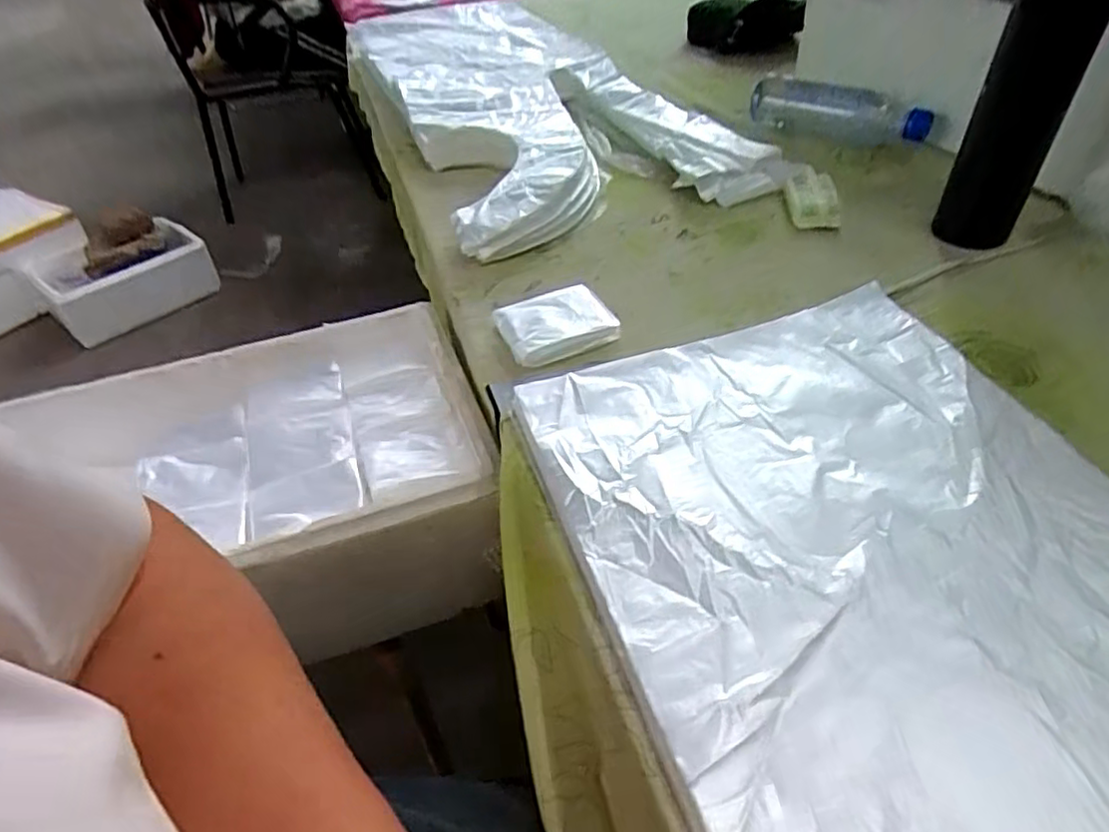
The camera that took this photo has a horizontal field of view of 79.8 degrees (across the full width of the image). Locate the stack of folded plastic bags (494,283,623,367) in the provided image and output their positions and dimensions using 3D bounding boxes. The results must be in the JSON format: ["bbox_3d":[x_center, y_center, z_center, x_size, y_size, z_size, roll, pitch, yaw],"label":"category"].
[{"bbox_3d":[0.001,-0.078,0.531,0.086,0.013,0.069,-17,44,-16],"label":"stack of folded plastic bags"}]

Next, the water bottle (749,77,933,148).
[{"bbox_3d":[0.342,-0.364,0.794,0.207,0.050,0.049,24,49,26],"label":"water bottle"}]

